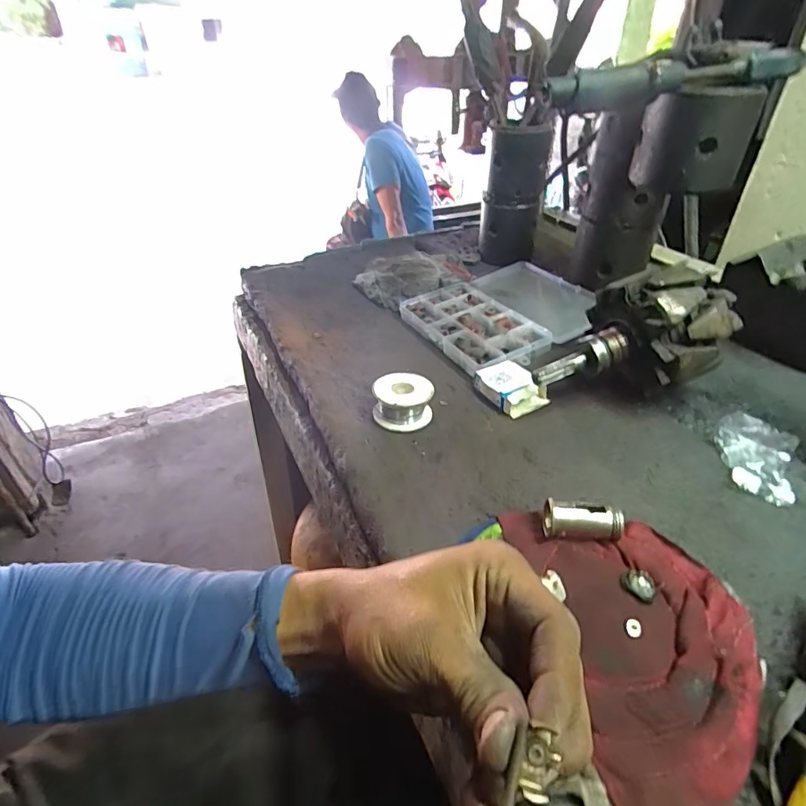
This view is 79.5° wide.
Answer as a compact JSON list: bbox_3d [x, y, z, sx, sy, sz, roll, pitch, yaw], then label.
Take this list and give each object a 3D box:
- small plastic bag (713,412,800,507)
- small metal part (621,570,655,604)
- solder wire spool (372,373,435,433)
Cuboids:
[{"bbox_3d":[0.265,0.040,0.362,0.051,0.025,0.063,18,44,23],"label":"small plastic bag"},{"bbox_3d":[0.132,0.101,0.271,0.017,0.004,0.019,20,45,26],"label":"small metal part"},{"bbox_3d":[0.000,-0.003,0.435,0.052,0.029,0.049,-4,40,-1],"label":"solder wire spool"}]

